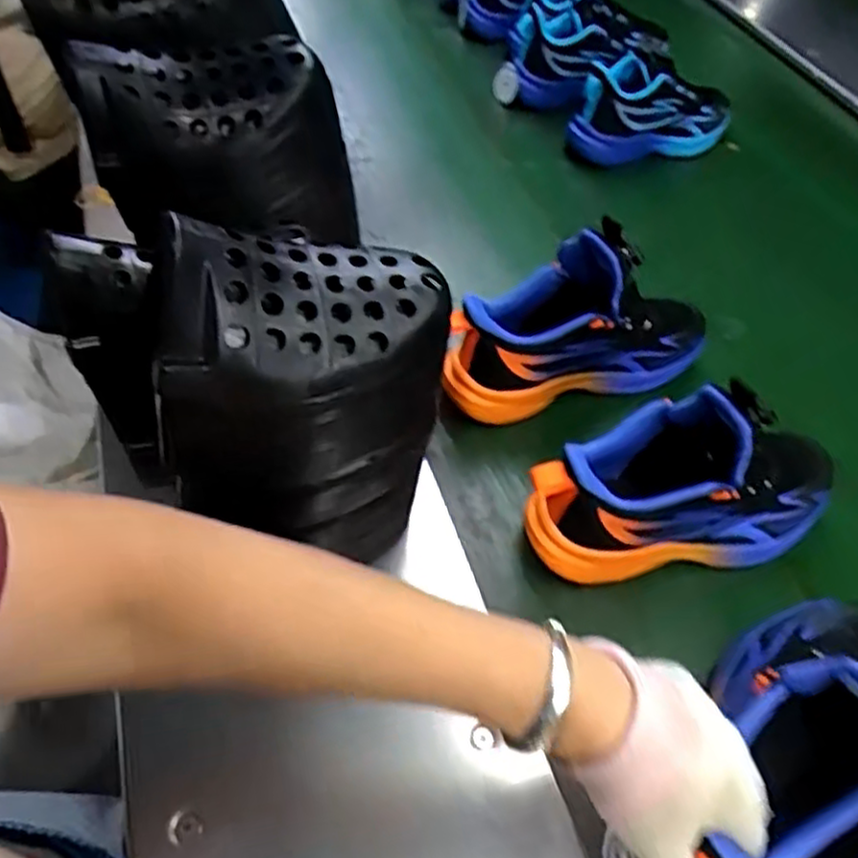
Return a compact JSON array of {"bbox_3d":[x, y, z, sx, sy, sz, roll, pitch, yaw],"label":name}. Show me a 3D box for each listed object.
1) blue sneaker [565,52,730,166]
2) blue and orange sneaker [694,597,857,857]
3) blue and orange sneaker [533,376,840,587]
[{"bbox_3d":[0.269,-0.387,0.878,0.223,0.103,0.076,-17,57,-17],"label":"blue sneaker"},{"bbox_3d":[0.208,0.161,0.401,0.083,0.124,0.232,38,59,21],"label":"blue and orange sneaker"},{"bbox_3d":[0.189,0.036,0.519,0.246,0.145,0.083,-6,54,-10],"label":"blue and orange sneaker"}]

